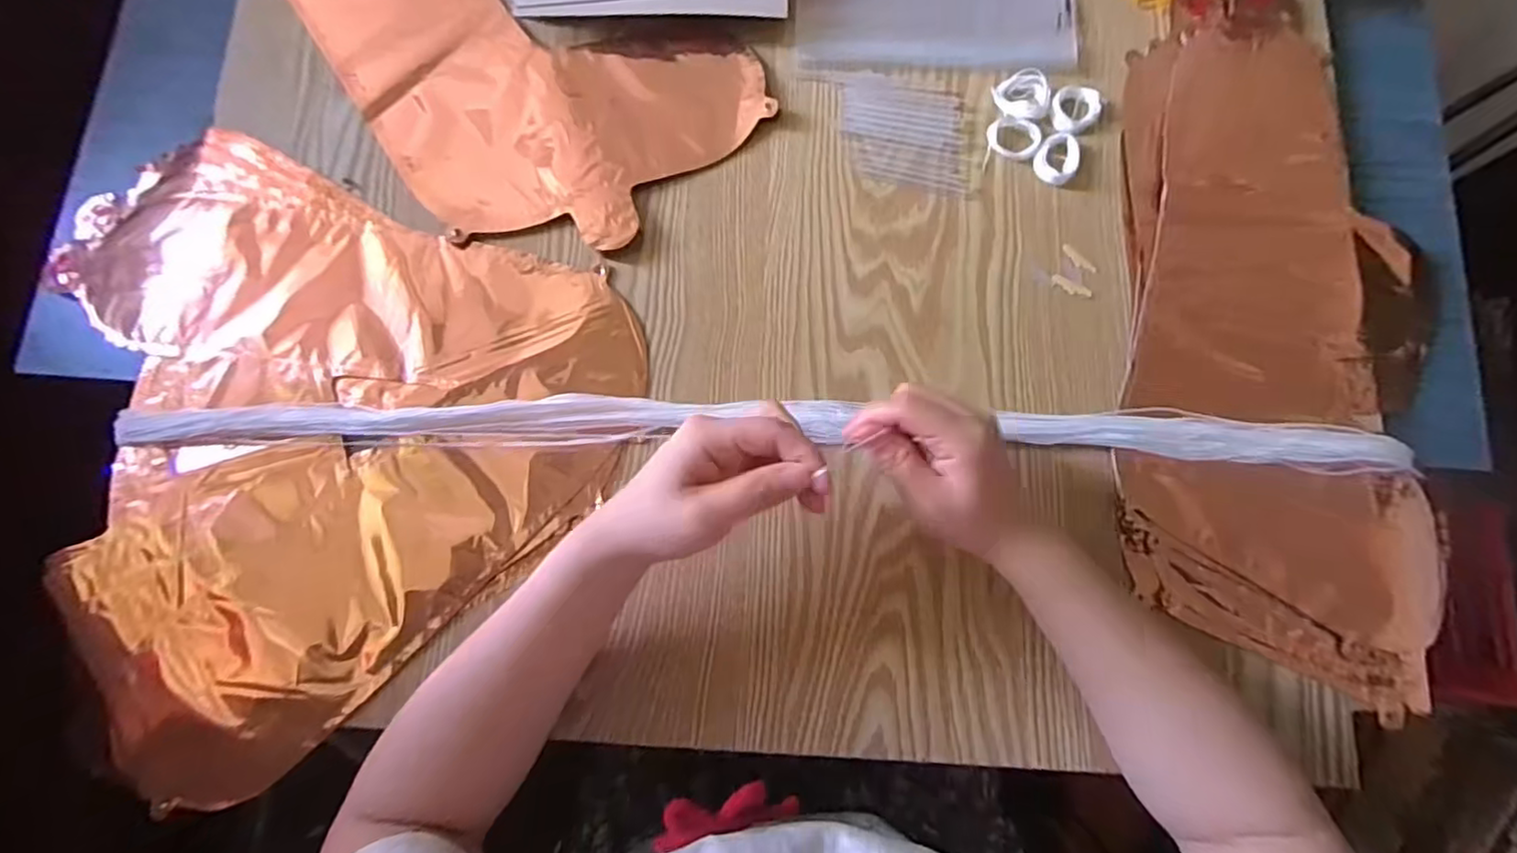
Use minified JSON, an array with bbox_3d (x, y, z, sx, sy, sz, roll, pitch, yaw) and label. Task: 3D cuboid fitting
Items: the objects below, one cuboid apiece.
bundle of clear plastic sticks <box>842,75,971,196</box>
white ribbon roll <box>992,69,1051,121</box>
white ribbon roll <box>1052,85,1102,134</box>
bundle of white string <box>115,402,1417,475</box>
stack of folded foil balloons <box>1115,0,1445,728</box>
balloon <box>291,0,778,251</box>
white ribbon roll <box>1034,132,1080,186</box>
[{"bbox_3d":[0.104,-0.206,0.444,0.094,0.004,0.077,13,80,3],"label":"bundle of clear plastic sticks"},{"bbox_3d":[0.186,-0.232,0.448,0.037,0.010,0.036,0,80,0],"label":"white ribbon roll"},{"bbox_3d":[0.219,-0.222,0.442,0.038,0.008,0.032,-32,81,-5],"label":"white ribbon roll"},{"bbox_3d":[0.002,0.001,0.405,0.802,0.022,0.034,1,80,1],"label":"bundle of white string"},{"bbox_3d":[0.343,-0.077,0.413,0.201,0.019,0.458,7,80,2],"label":"stack of folded foil balloons"},{"bbox_3d":[-0.209,-0.293,0.460,0.220,0.009,0.409,-44,82,-7],"label":"balloon"},{"bbox_3d":[0.205,-0.183,0.437,0.029,0.010,0.033,2,80,1],"label":"white ribbon roll"}]

